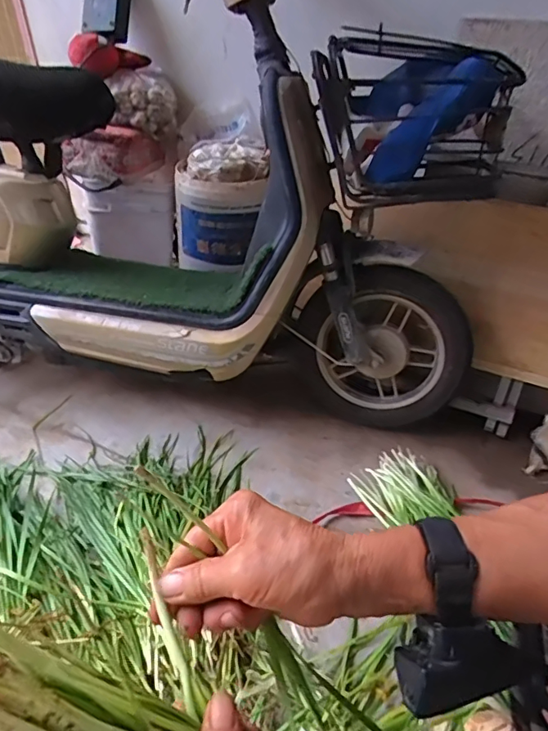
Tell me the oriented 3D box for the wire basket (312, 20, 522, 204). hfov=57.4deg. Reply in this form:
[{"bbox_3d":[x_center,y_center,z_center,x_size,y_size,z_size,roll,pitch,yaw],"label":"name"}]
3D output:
[{"bbox_3d":[0.249,-0.441,0.906,0.319,0.243,0.315,9,37,10],"label":"wire basket"}]

